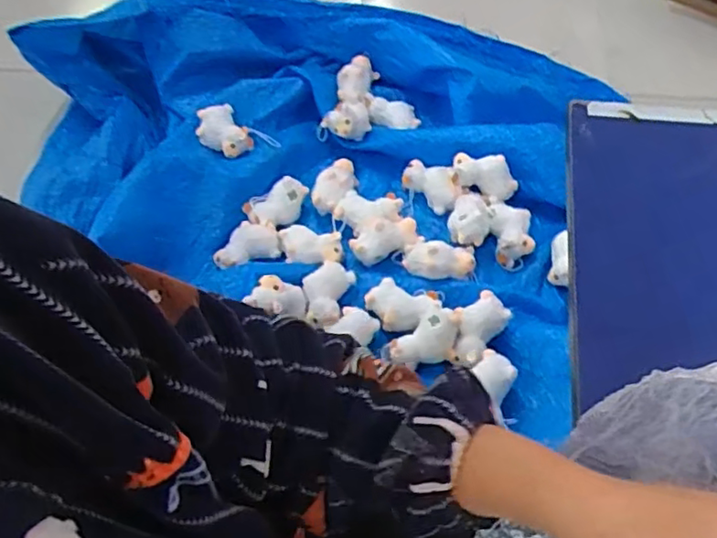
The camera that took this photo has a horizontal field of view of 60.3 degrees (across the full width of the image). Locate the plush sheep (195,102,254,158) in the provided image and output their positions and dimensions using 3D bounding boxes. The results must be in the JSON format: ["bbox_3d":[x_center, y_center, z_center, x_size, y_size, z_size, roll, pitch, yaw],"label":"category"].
[{"bbox_3d":[-0.263,-0.266,1.171,0.087,0.051,0.116,-27,58,-15],"label":"plush sheep"}]

